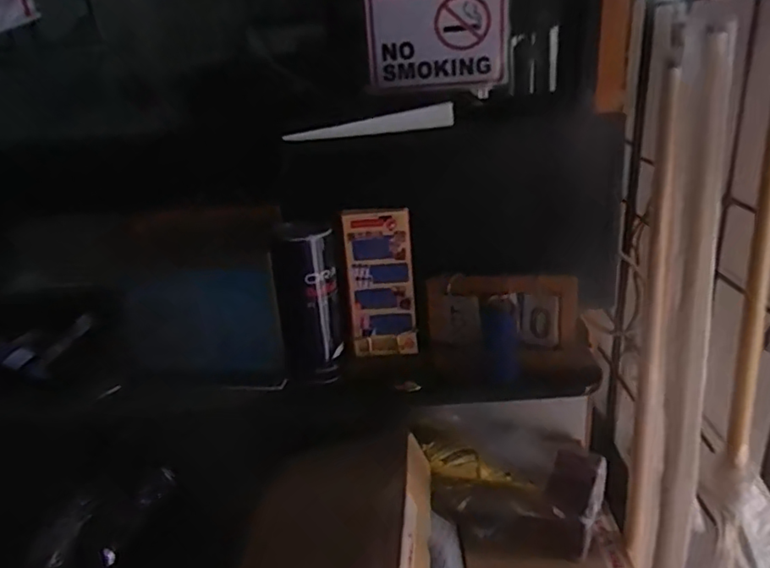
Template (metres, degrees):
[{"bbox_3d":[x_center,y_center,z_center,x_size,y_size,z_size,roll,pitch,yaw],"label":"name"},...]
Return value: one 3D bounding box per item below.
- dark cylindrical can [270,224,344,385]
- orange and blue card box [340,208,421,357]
[{"bbox_3d":[-0.100,0.026,0.790,0.077,0.200,0.066,-7,23,-5],"label":"dark cylindrical can"},{"bbox_3d":[-0.009,0.002,0.797,0.100,0.196,0.041,-1,23,8],"label":"orange and blue card box"}]

